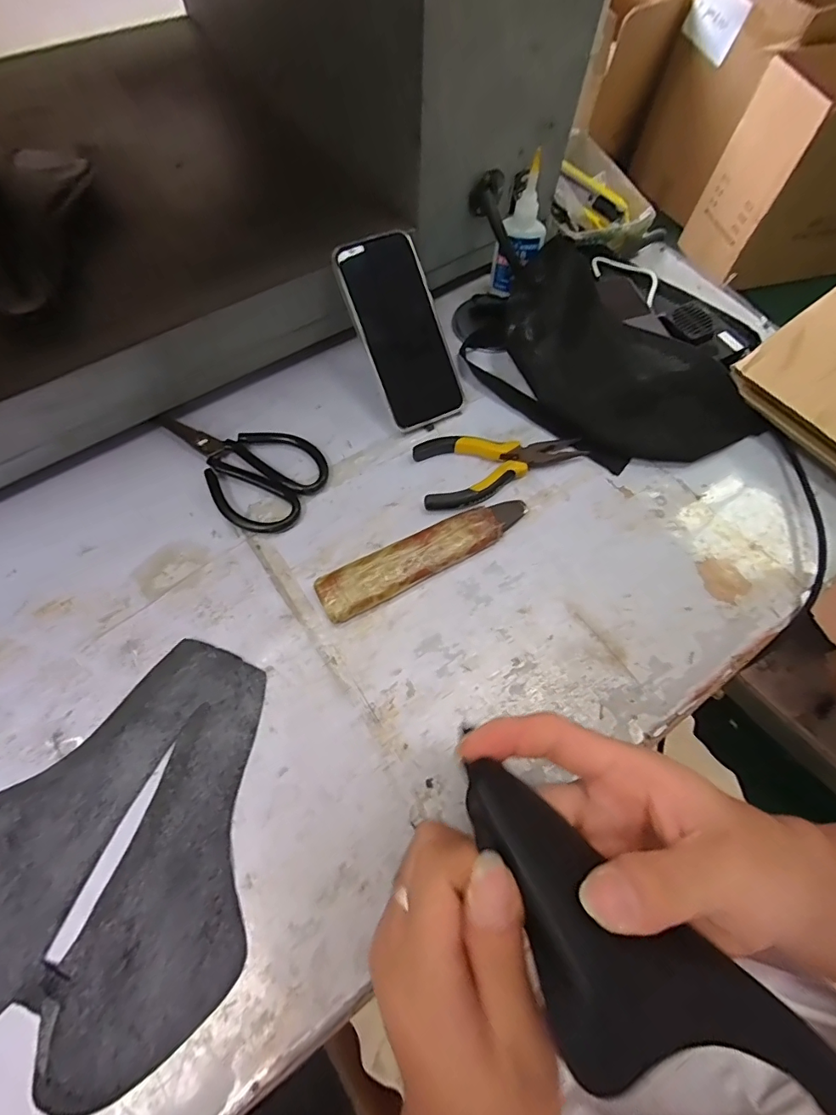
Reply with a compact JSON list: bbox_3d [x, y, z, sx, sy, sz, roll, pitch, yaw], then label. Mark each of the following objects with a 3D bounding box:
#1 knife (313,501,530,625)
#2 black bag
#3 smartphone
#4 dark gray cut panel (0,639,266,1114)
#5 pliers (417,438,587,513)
[{"bbox_3d":[0.008,-0.002,0.395,0.186,0.018,0.039,-26,69,-12],"label":"knife"},{"bbox_3d":[0.175,-0.172,0.433,0.279,0.090,0.120,33,69,12],"label":"black bag"},{"bbox_3d":[-0.013,-0.204,0.435,0.080,0.017,0.161,-26,105,-12],"label":"smartphone"},{"bbox_3d":[-0.180,0.190,0.308,0.186,0.007,0.239,40,71,15],"label":"dark gray cut panel"},{"bbox_3d":[0.076,-0.084,0.432,0.150,0.016,0.069,-9,67,-5],"label":"pliers"}]

